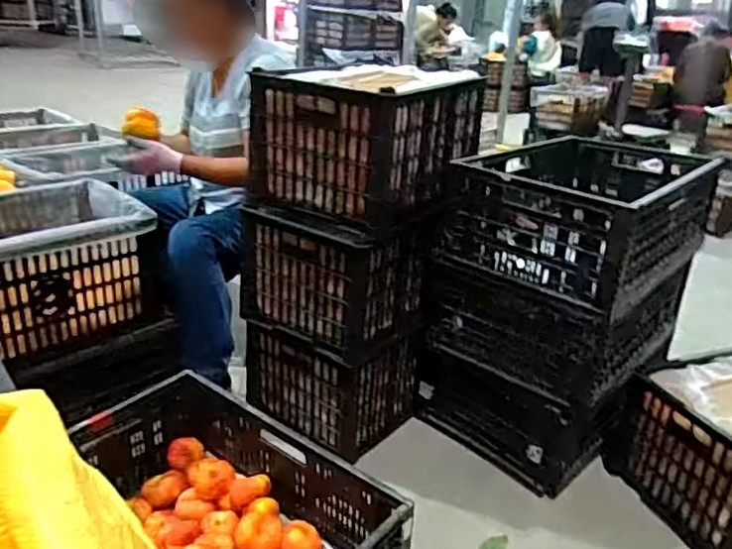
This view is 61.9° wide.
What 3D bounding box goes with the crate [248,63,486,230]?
[{"bbox_3d":[0.020,-0.317,1.415,0.354,0.269,0.472,19,28,31],"label":"crate"}]

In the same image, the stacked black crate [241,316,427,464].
[{"bbox_3d":[-0.094,0.247,1.589,0.382,0.264,0.275,22,29,35],"label":"stacked black crate"}]

